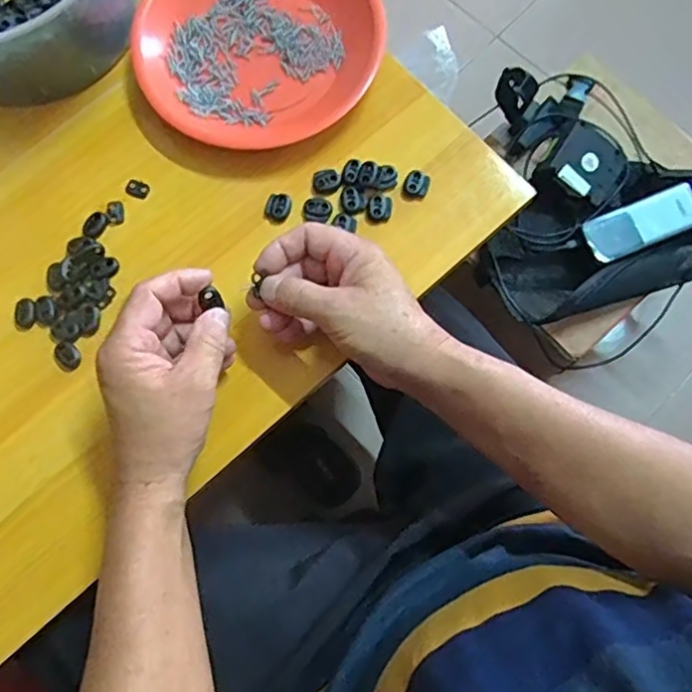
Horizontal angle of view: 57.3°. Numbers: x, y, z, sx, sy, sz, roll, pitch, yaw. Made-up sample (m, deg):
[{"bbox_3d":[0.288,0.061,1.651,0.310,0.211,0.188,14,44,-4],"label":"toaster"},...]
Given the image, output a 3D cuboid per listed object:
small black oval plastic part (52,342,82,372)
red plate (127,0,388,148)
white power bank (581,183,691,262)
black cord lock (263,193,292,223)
[{"bbox_3d":[-0.204,0.007,0.464,0.019,0.007,0.022,-39,78,-7],"label":"small black oval plastic part"},{"bbox_3d":[-0.070,-0.242,0.504,0.189,0.032,0.170,-33,78,-6],"label":"red plate"},{"bbox_3d":[0.340,-0.142,0.726,0.129,0.014,0.057,-21,61,6],"label":"white power bank"},{"bbox_3d":[-0.052,-0.106,0.485,0.020,0.006,0.021,14,77,5],"label":"black cord lock"}]

